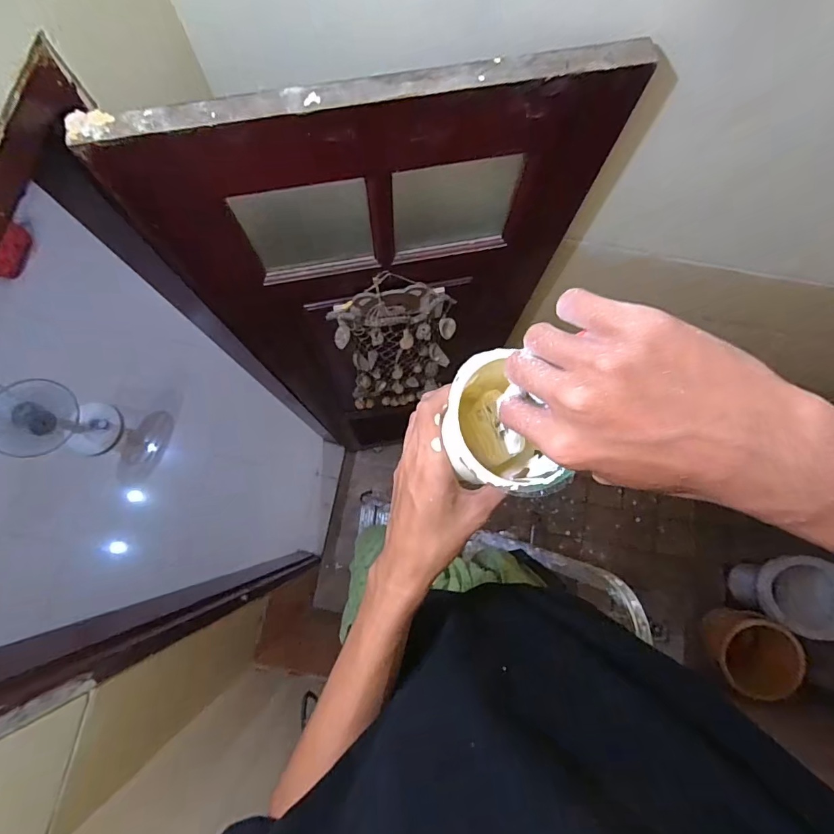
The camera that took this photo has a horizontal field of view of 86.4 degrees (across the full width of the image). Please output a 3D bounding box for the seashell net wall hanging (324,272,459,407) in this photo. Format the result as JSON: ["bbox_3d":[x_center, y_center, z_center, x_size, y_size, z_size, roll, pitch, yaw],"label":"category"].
[{"bbox_3d":[-0.053,-0.144,1.137,0.265,0.659,0.046,-10,77,-3],"label":"seashell net wall hanging"}]

